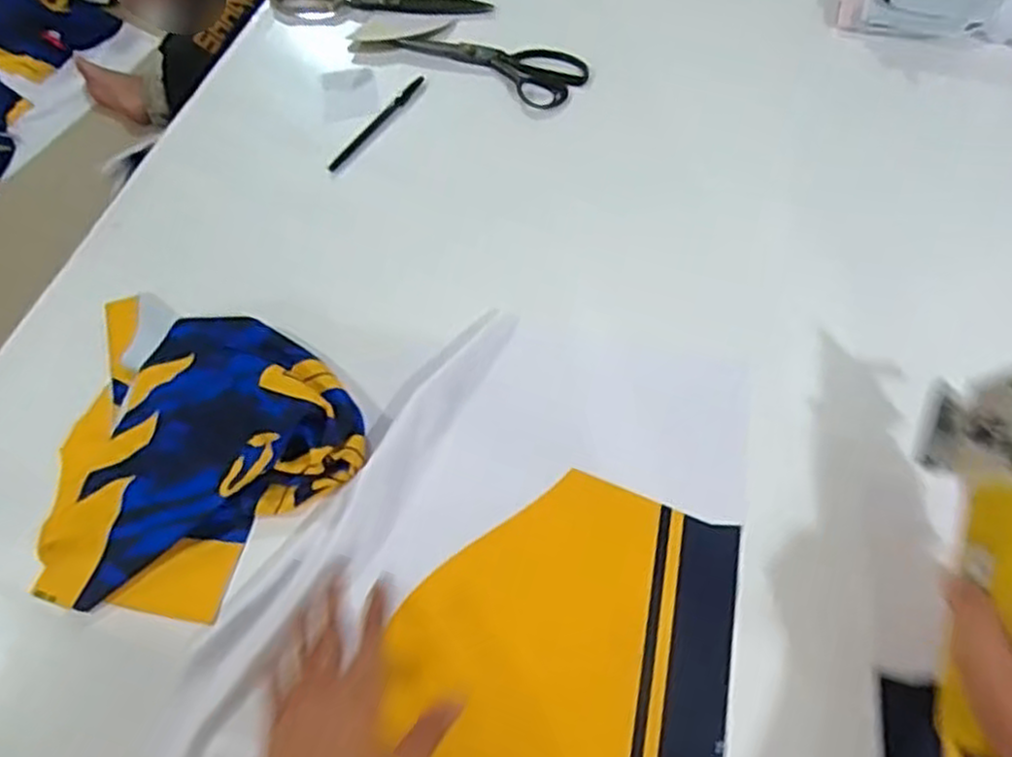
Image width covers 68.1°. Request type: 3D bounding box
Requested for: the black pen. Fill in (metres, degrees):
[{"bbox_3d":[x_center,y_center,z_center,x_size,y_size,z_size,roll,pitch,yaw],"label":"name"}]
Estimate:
[{"bbox_3d":[-0.133,-0.263,0.771,0.014,0.008,0.148,31,71,16],"label":"black pen"}]

